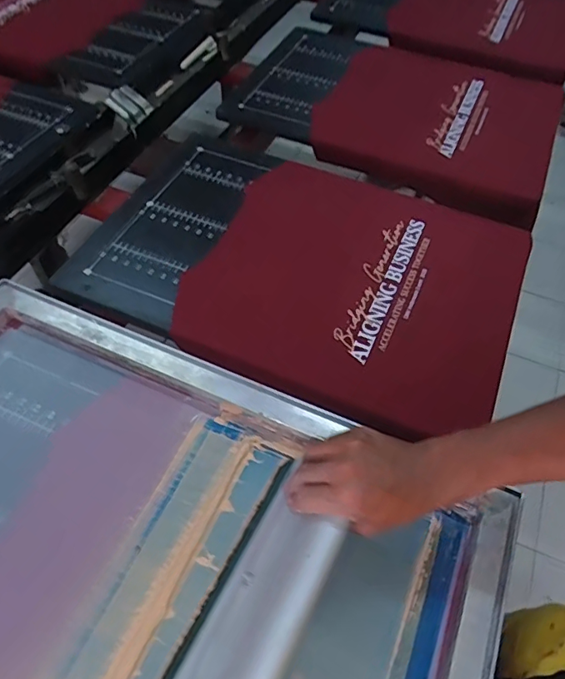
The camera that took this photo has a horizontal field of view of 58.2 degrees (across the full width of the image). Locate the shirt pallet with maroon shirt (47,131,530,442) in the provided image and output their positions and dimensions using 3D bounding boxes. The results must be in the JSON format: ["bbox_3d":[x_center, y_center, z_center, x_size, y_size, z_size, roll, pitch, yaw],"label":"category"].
[{"bbox_3d":[0.026,-0.123,0.726,0.592,0.036,0.415,25,57,14],"label":"shirt pallet with maroon shirt"}]

